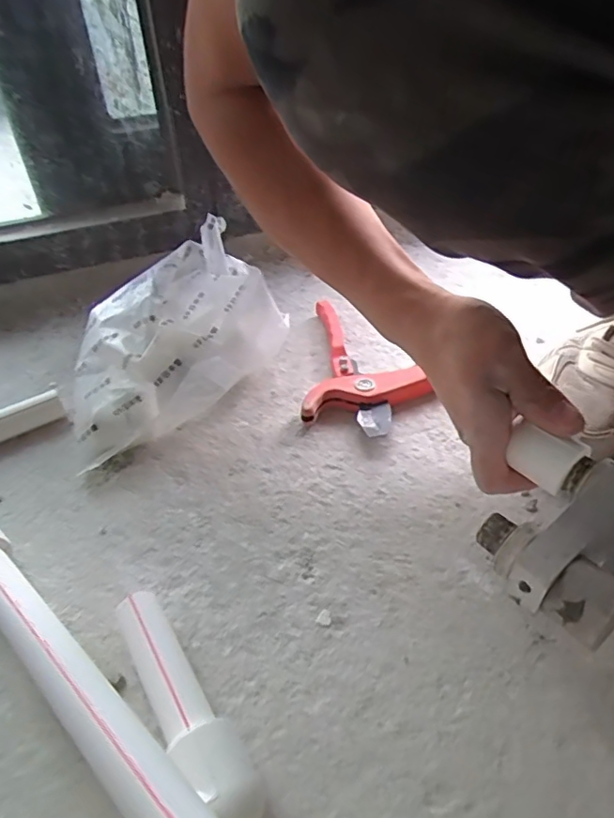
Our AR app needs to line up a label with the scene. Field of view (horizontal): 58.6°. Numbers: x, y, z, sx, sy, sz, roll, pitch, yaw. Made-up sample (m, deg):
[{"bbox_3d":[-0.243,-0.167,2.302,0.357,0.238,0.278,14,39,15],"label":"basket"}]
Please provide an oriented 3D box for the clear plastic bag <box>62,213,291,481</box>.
[{"bbox_3d":[-0.115,-0.056,0.463,0.200,0.107,0.124,-29,49,-26],"label":"clear plastic bag"}]

